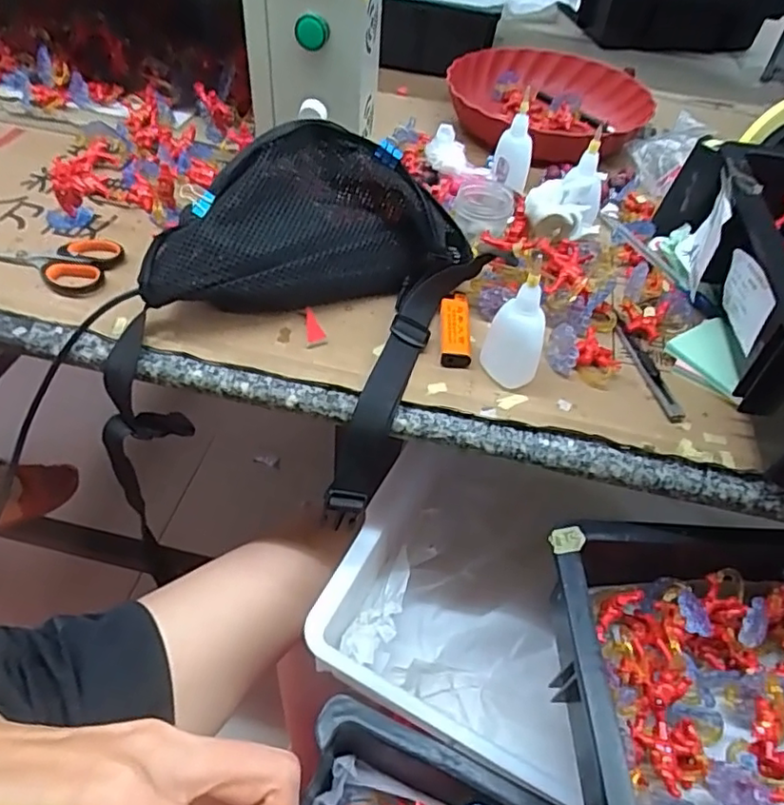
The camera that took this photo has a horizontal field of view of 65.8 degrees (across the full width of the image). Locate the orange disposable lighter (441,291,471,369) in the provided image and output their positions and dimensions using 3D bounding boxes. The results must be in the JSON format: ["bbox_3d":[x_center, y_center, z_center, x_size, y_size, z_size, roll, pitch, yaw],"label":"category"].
[{"bbox_3d":[0.050,-0.060,0.480,0.022,0.013,0.083,5,48,-1],"label":"orange disposable lighter"}]

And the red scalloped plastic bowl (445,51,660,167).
[{"bbox_3d":[0.187,-0.355,0.734,0.241,0.045,0.257,9,48,3],"label":"red scalloped plastic bowl"}]

